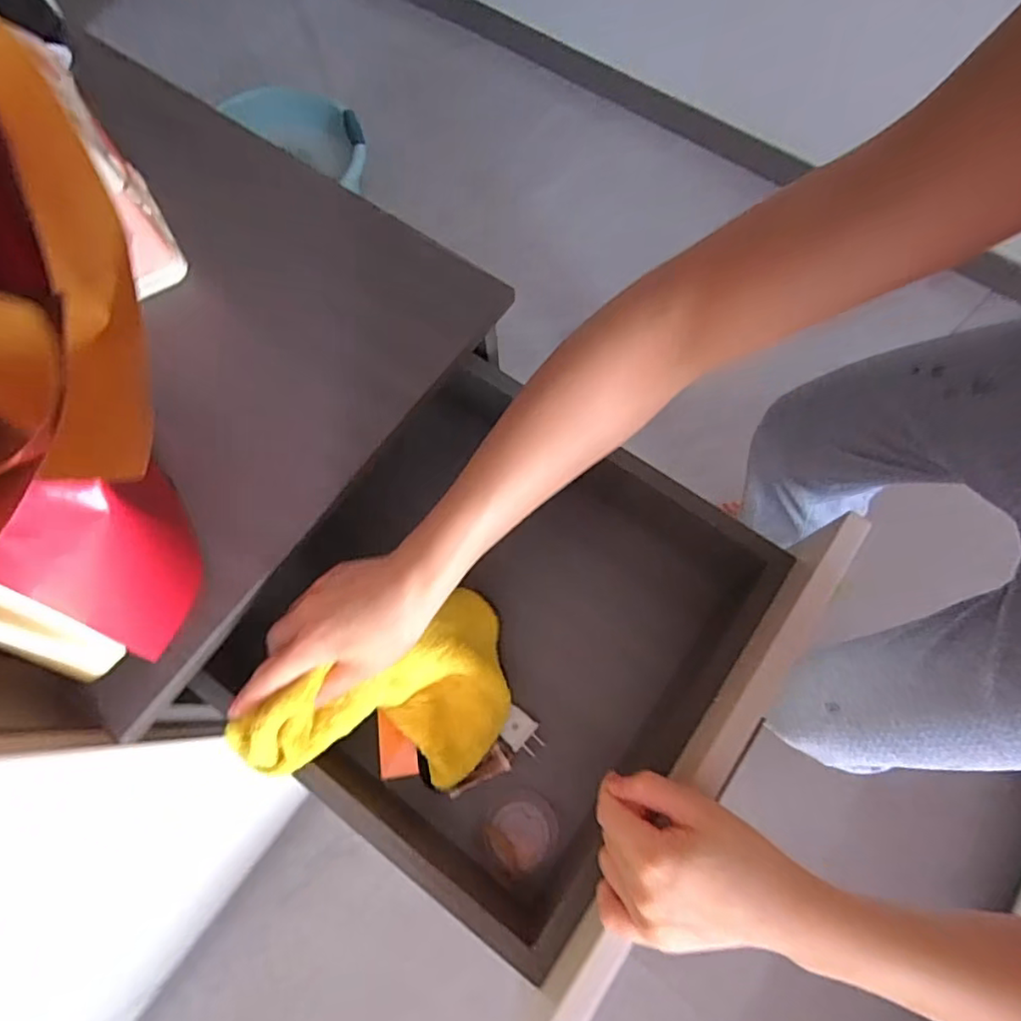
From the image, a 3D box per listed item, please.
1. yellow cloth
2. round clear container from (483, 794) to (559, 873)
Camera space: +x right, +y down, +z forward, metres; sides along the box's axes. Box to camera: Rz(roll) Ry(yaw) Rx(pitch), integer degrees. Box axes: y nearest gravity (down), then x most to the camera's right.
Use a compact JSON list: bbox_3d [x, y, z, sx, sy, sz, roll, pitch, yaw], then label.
[{"bbox_3d":[-0.079,0.154,0.452,0.197,0.125,0.115,-35,74,-10],"label":"yellow cloth"},{"bbox_3d":[0.009,0.275,0.514,0.060,0.022,0.056,0,71,1],"label":"round clear container"}]

